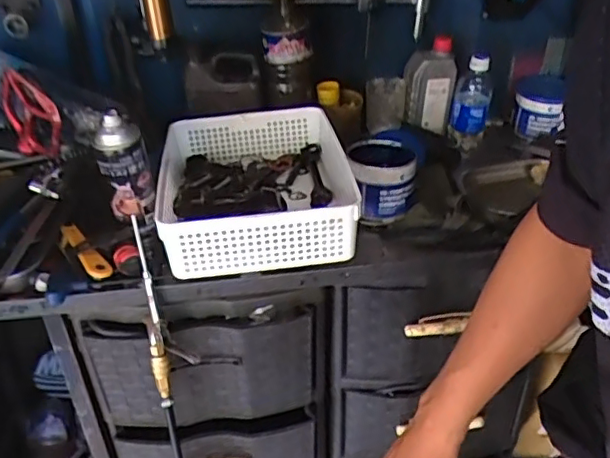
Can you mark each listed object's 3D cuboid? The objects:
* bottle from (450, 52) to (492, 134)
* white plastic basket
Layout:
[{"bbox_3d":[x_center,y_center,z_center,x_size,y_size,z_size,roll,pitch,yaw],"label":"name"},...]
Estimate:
[{"bbox_3d":[0.292,-0.237,1.033,0.066,0.132,0.063,7,35,11],"label":"bottle"},{"bbox_3d":[-0.073,-0.067,0.841,0.257,0.089,0.321,-5,35,-6],"label":"white plastic basket"}]

